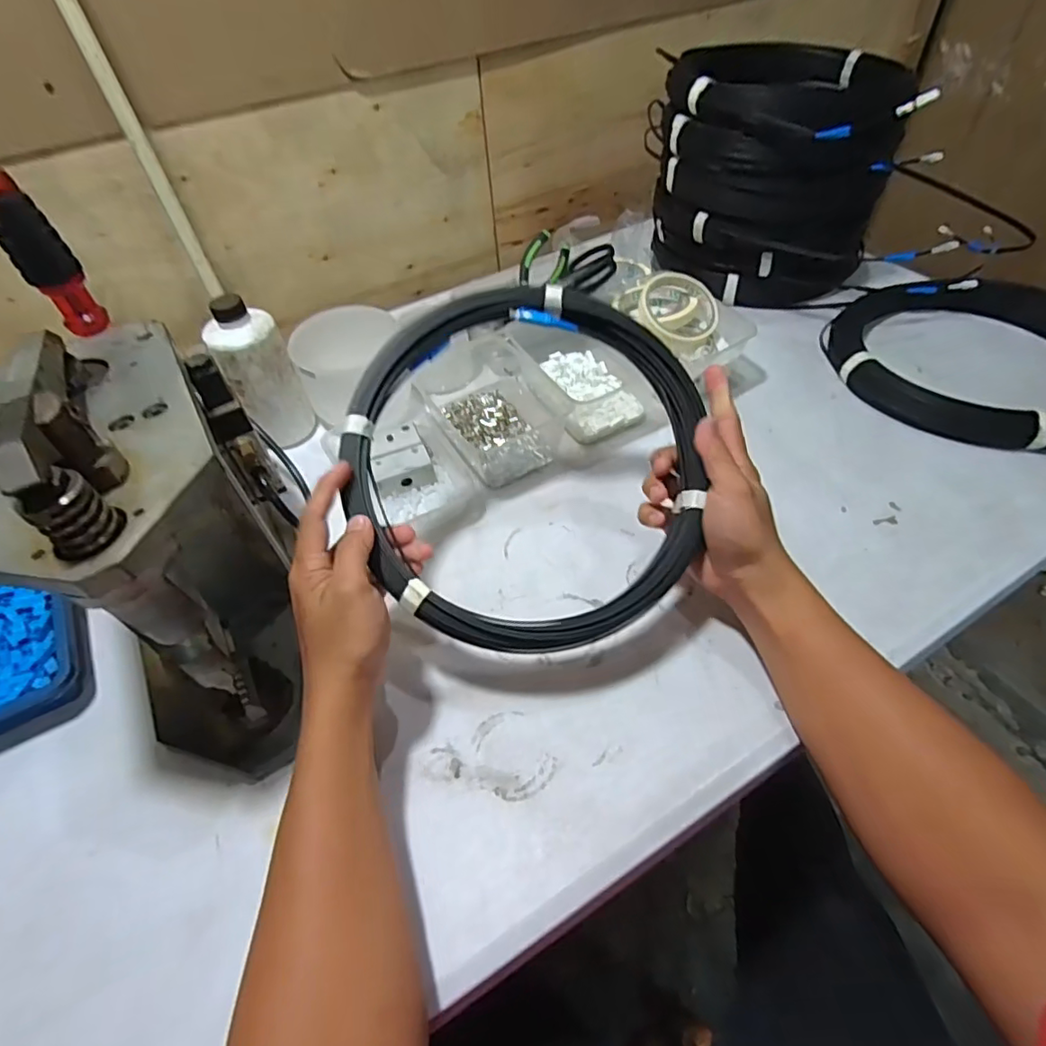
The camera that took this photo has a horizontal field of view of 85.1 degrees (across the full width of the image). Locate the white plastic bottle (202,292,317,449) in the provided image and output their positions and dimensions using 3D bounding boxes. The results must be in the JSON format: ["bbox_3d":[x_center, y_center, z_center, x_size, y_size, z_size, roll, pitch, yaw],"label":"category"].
[{"bbox_3d":[-0.277,-0.158,0.607,0.068,0.151,0.062,-25,52,-16],"label":"white plastic bottle"}]

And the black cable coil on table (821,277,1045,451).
[{"bbox_3d":[0.511,-0.193,0.641,0.263,0.046,0.293,-30,53,-20],"label":"black cable coil on table"}]

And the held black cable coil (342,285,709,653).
[{"bbox_3d":[0.003,-0.046,0.427,0.259,0.018,0.273,1,82,-4],"label":"held black cable coil"}]

